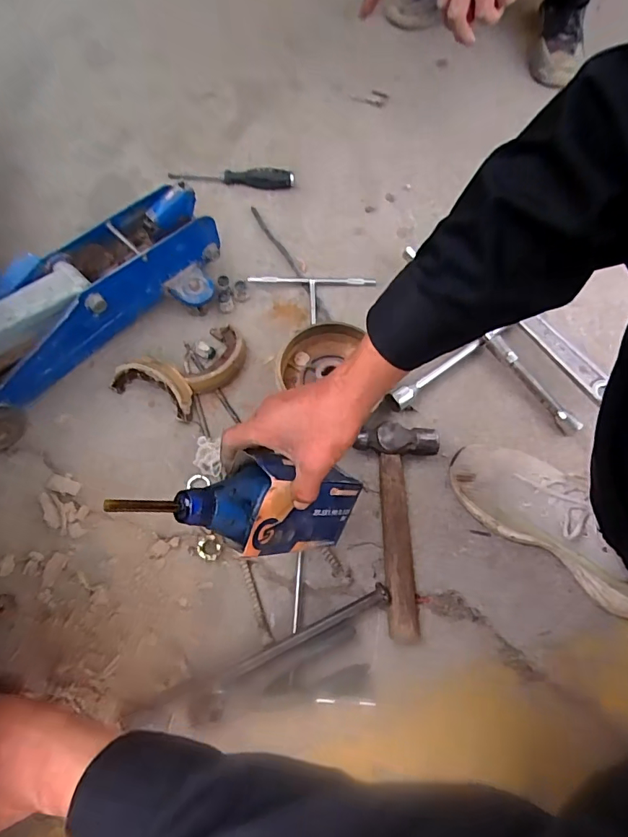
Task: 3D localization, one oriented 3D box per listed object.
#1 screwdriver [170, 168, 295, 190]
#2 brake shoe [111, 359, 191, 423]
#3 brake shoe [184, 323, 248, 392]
[{"bbox_3d":[-0.138,-0.410,0.789,0.209,0.037,0.028,7,67,2],"label":"screwdriver"},{"bbox_3d":[-0.210,-0.046,0.616,0.113,0.067,0.028,19,32,2],"label":"brake shoe"},{"bbox_3d":[-0.128,-0.082,0.644,0.059,0.027,0.113,12,67,4],"label":"brake shoe"}]

